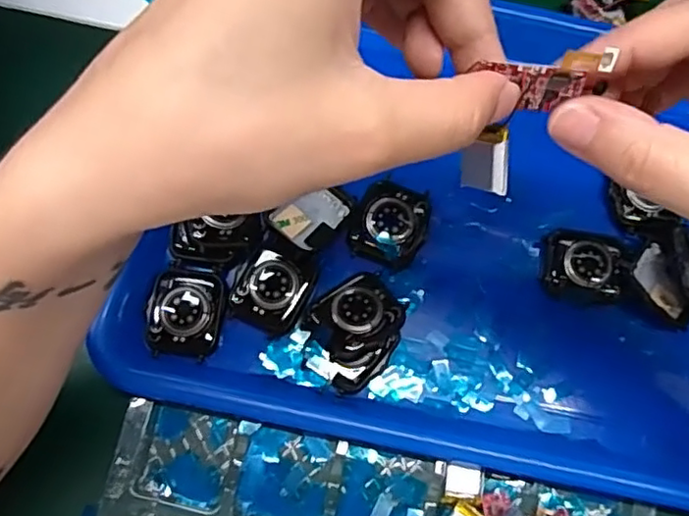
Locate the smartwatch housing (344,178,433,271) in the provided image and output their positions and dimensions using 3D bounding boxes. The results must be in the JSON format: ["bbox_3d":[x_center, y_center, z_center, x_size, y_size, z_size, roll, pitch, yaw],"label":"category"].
[{"bbox_3d":[0.025,-0.019,0.324,0.038,0.012,0.044,16,73,3],"label":"smartwatch housing"}]

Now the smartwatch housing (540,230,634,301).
[{"bbox_3d":[0.127,0.003,0.324,0.041,0.014,0.035,10,73,1],"label":"smartwatch housing"}]

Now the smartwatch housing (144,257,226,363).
[{"bbox_3d":[-0.079,0.026,0.308,0.036,0.006,0.046,8,73,0],"label":"smartwatch housing"}]

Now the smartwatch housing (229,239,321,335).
[{"bbox_3d":[-0.035,0.013,0.311,0.036,0.007,0.043,24,74,5],"label":"smartwatch housing"}]

